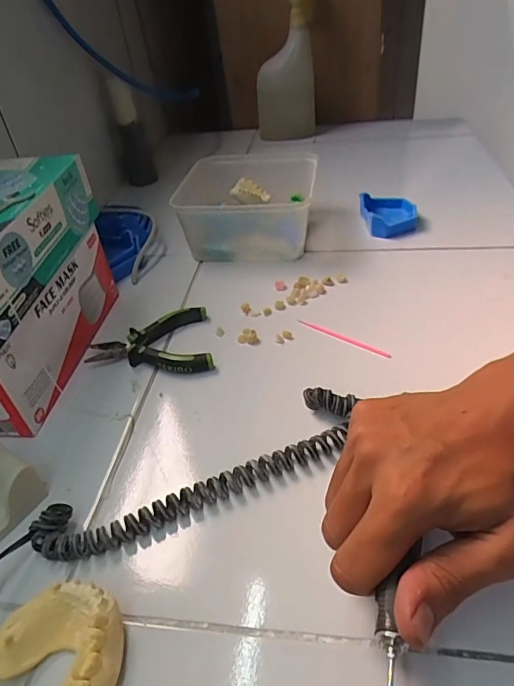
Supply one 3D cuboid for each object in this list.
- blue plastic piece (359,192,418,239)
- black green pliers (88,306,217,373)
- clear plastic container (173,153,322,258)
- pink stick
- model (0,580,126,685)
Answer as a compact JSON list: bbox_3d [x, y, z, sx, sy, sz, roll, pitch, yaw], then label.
[{"bbox_3d":[0.167,-0.161,0.582,0.064,0.028,0.080,-4,39,1],"label":"blue plastic piece"},{"bbox_3d":[-0.098,0.004,0.431,0.108,0.017,0.080,-11,39,-6],"label":"black green pliers"},{"bbox_3d":[-0.004,-0.169,0.577,0.150,0.076,0.163,4,40,11],"label":"clear plastic container"},{"bbox_3d":[0.078,-0.004,0.426,0.095,0.007,0.005,24,49,31],"label":"pink stick"},{"bbox_3d":[-0.099,0.155,0.241,0.069,0.026,0.050,12,42,21],"label":"model"}]

